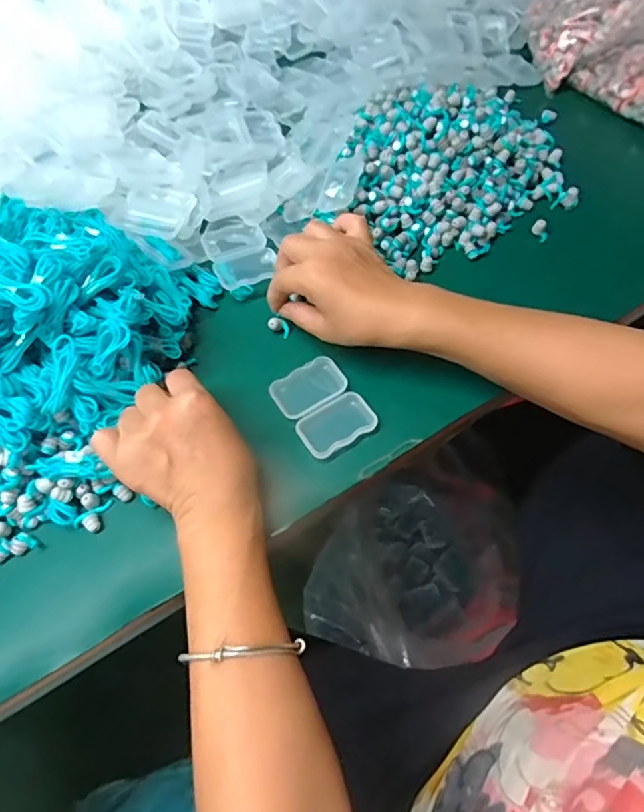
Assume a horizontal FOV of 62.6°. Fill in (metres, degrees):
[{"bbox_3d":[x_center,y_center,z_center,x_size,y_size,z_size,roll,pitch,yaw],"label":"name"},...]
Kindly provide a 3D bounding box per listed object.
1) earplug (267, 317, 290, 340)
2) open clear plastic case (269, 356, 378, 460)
[{"bbox_3d":[-0.036,-0.066,0.447,0.017,0.016,0.010,13,62,11],"label":"earplug"},{"bbox_3d":[0.001,0.001,0.407,0.056,0.011,0.076,-30,62,-13],"label":"open clear plastic case"}]

